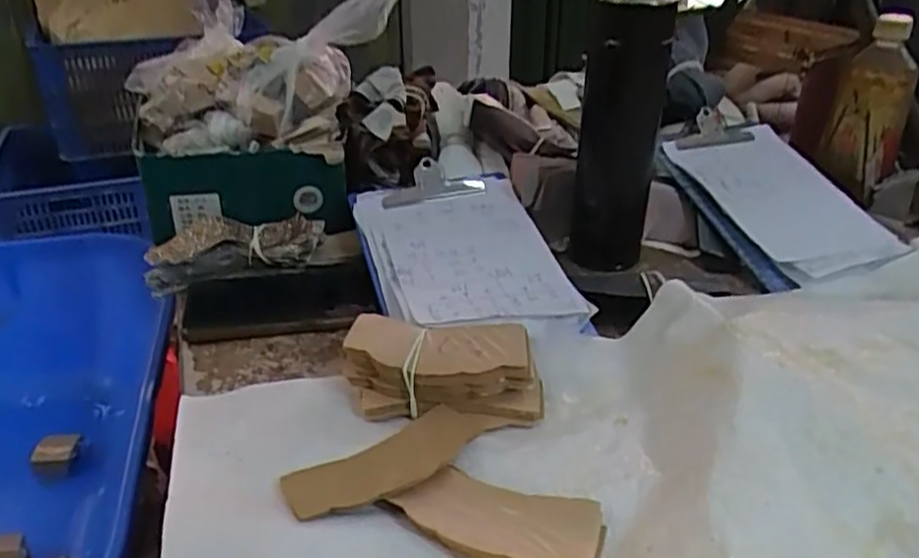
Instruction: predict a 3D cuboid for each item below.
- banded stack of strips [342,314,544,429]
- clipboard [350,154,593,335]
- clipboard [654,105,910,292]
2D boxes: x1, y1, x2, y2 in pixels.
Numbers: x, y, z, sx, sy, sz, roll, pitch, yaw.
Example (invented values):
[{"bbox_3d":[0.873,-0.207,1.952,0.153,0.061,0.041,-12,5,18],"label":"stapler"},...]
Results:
[{"bbox_3d":[-0.011,0.057,0.447,0.128,0.039,0.059,6,30,7],"label":"banded stack of strips"},{"bbox_3d":[0.001,-0.024,0.563,0.143,0.024,0.210,-10,41,-15],"label":"clipboard"},{"bbox_3d":[0.294,-0.089,0.672,0.145,0.032,0.234,-10,46,-16],"label":"clipboard"}]

